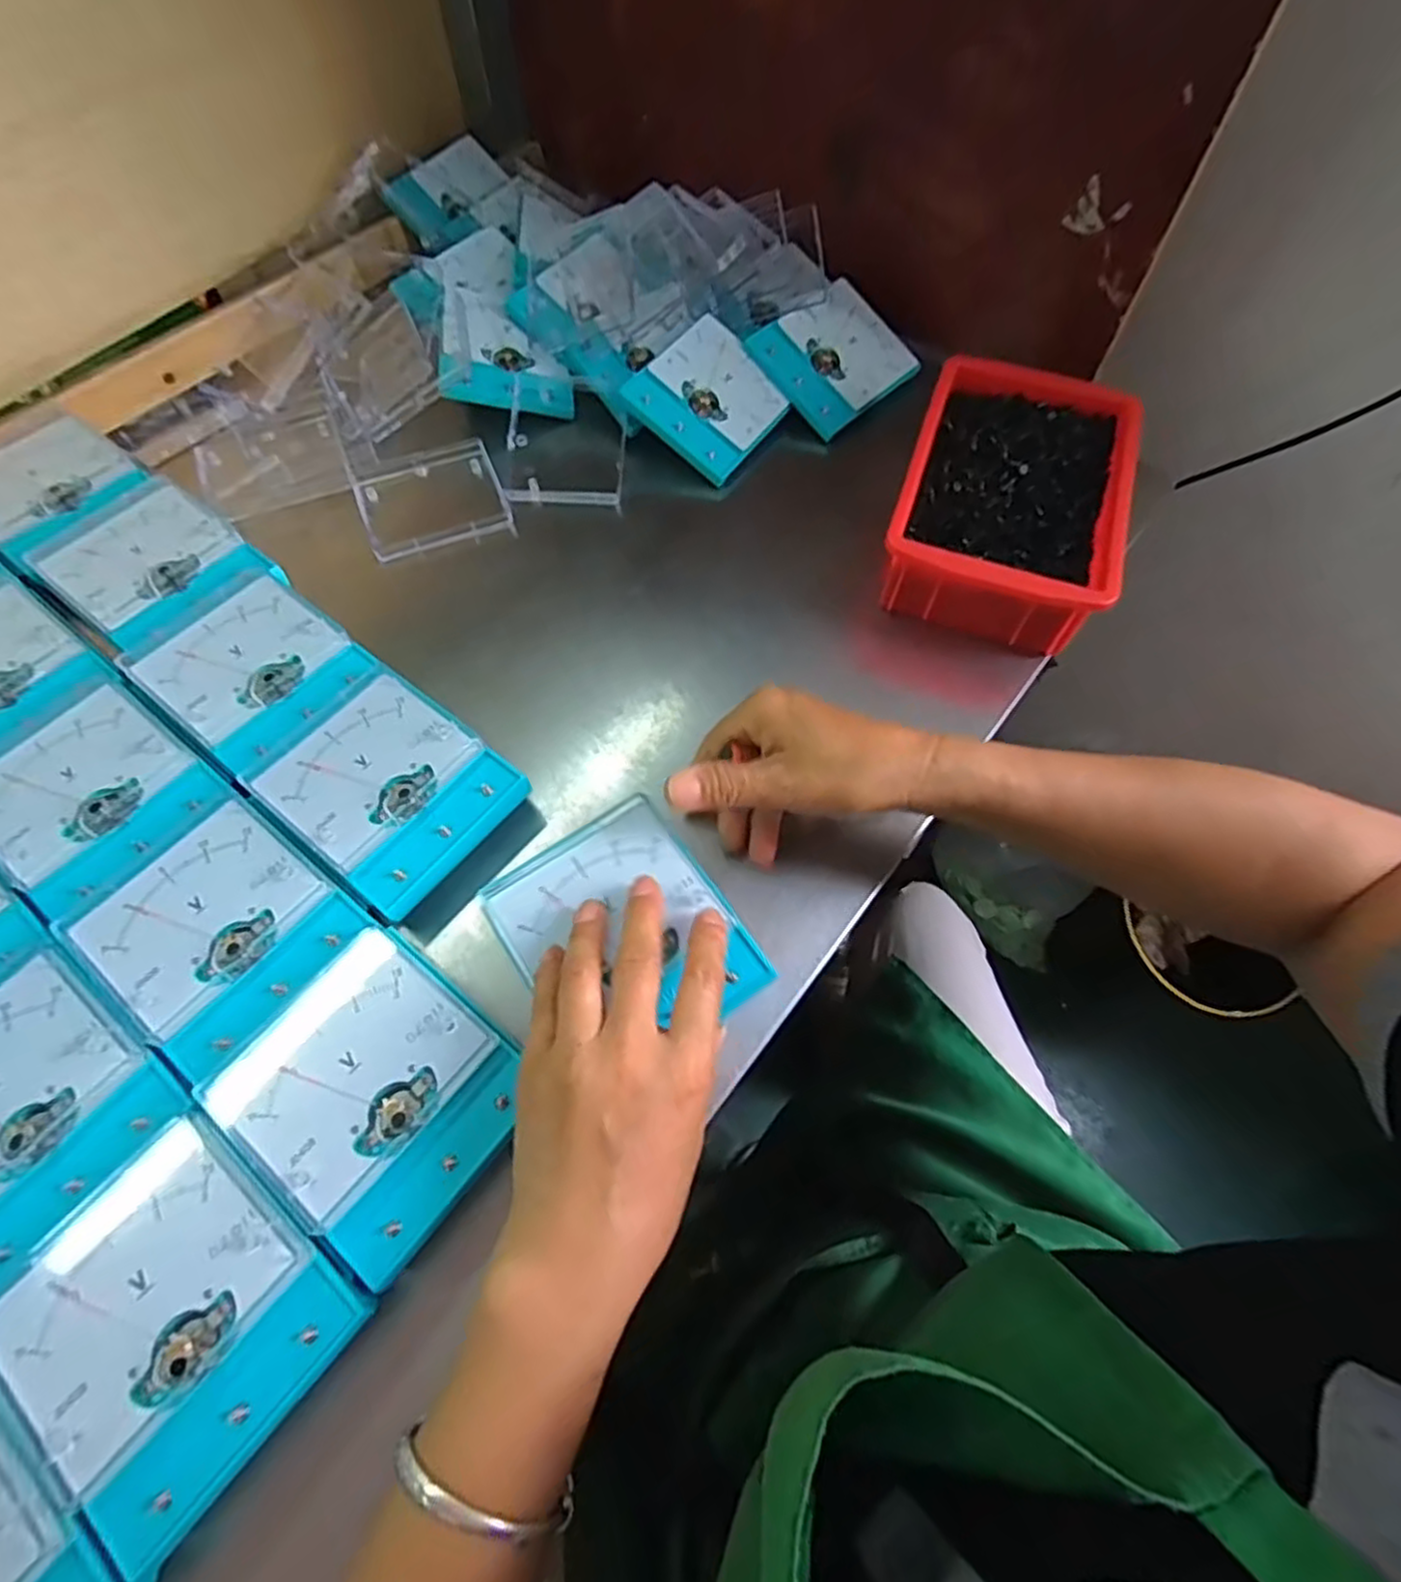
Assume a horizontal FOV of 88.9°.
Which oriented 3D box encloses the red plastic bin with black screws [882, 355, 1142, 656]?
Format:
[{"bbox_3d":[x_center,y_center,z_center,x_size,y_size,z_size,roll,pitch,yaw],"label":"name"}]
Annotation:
[{"bbox_3d":[0.204,-0.195,0.479,0.131,0.066,0.193,18,64,8],"label":"red plastic bin with black screws"}]

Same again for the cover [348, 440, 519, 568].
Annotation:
[{"bbox_3d":[-0.195,-0.213,0.518,0.097,0.009,0.094,-21,66,-11],"label":"cover"}]

